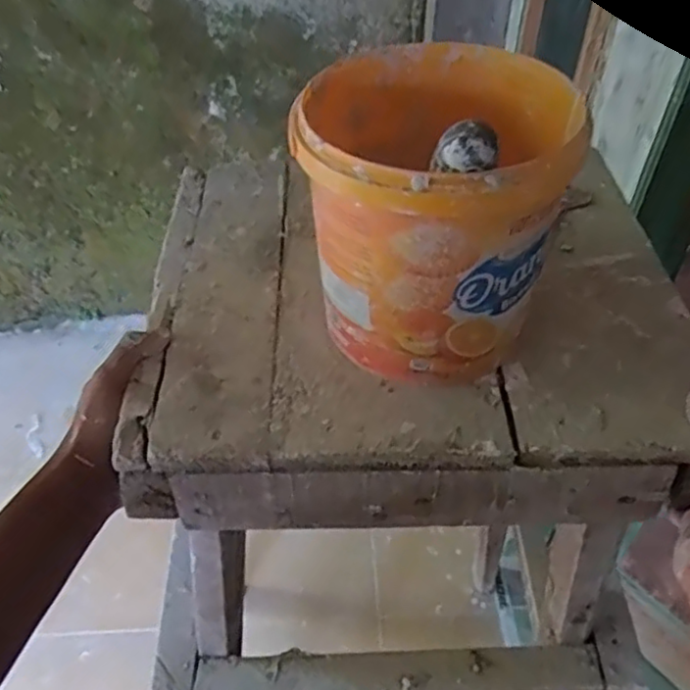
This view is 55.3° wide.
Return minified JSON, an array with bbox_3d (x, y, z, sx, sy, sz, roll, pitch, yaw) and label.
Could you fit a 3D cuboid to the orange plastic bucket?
[{"bbox_3d":[0.050,-0.084,0.424,0.144,0.179,0.155,0,46,0],"label":"orange plastic bucket"}]

